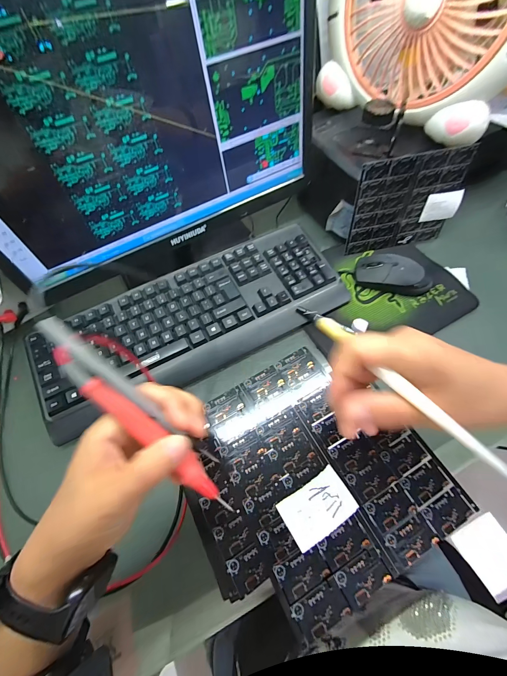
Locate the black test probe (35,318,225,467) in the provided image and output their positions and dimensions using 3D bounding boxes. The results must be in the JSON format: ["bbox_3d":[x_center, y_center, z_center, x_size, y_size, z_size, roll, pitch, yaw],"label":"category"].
[{"bbox_3d":[-0.079,0.039,0.191,0.139,0.010,0.013,45,68,-13],"label":"black test probe"}]

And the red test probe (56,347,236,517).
[{"bbox_3d":[-0.070,0.061,0.189,0.147,0.009,0.018,44,69,-5],"label":"red test probe"}]

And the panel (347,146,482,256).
[{"bbox_3d":[0.233,-0.201,0.436,0.168,0.141,0.005,-11,52,-3],"label":"panel"}]

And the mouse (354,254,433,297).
[{"bbox_3d":[0.217,-0.099,0.442,0.112,0.035,0.060,22,65,13],"label":"mouse"}]

